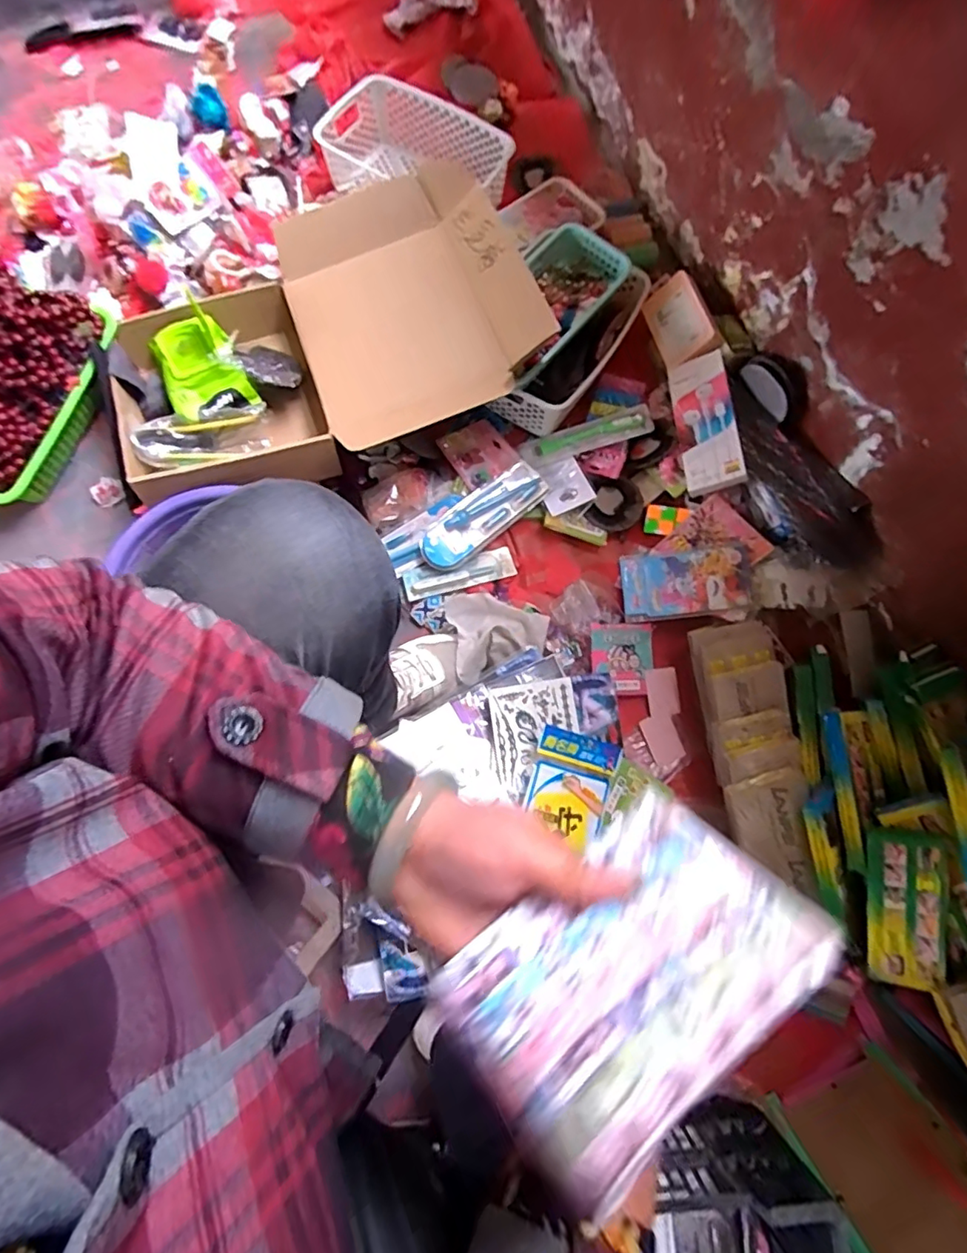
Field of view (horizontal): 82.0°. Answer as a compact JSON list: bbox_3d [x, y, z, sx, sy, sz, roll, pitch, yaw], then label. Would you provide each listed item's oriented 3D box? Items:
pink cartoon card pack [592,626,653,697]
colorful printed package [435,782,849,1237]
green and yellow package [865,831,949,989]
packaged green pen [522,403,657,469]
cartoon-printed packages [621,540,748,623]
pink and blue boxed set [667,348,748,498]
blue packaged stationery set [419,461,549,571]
[{"bbox_3d":[0.193,0.046,0.773,0.083,0.006,0.097,2,85,-11],"label":"pink cartoon card pack"},{"bbox_3d":[0.059,0.137,0.227,0.139,0.096,0.011,-32,121,-17],"label":"colorful printed package"},{"bbox_3d":[0.467,0.317,0.617,0.070,0.016,0.178,-1,99,27],"label":"green and yellow package"},{"bbox_3d":[0.154,-0.284,0.841,0.196,0.013,0.050,-15,76,10],"label":"packaged green pen"},{"bbox_3d":[0.282,-0.065,0.782,0.170,0.012,0.104,-8,62,16],"label":"cartoon-printed packages"},{"bbox_3d":[0.314,-0.291,0.790,0.076,0.019,0.207,-13,70,30],"label":"pink and blue boxed set"},{"bbox_3d":[0.000,-0.158,0.807,0.202,0.030,0.068,-40,80,-9],"label":"blue packaged stationery set"}]

